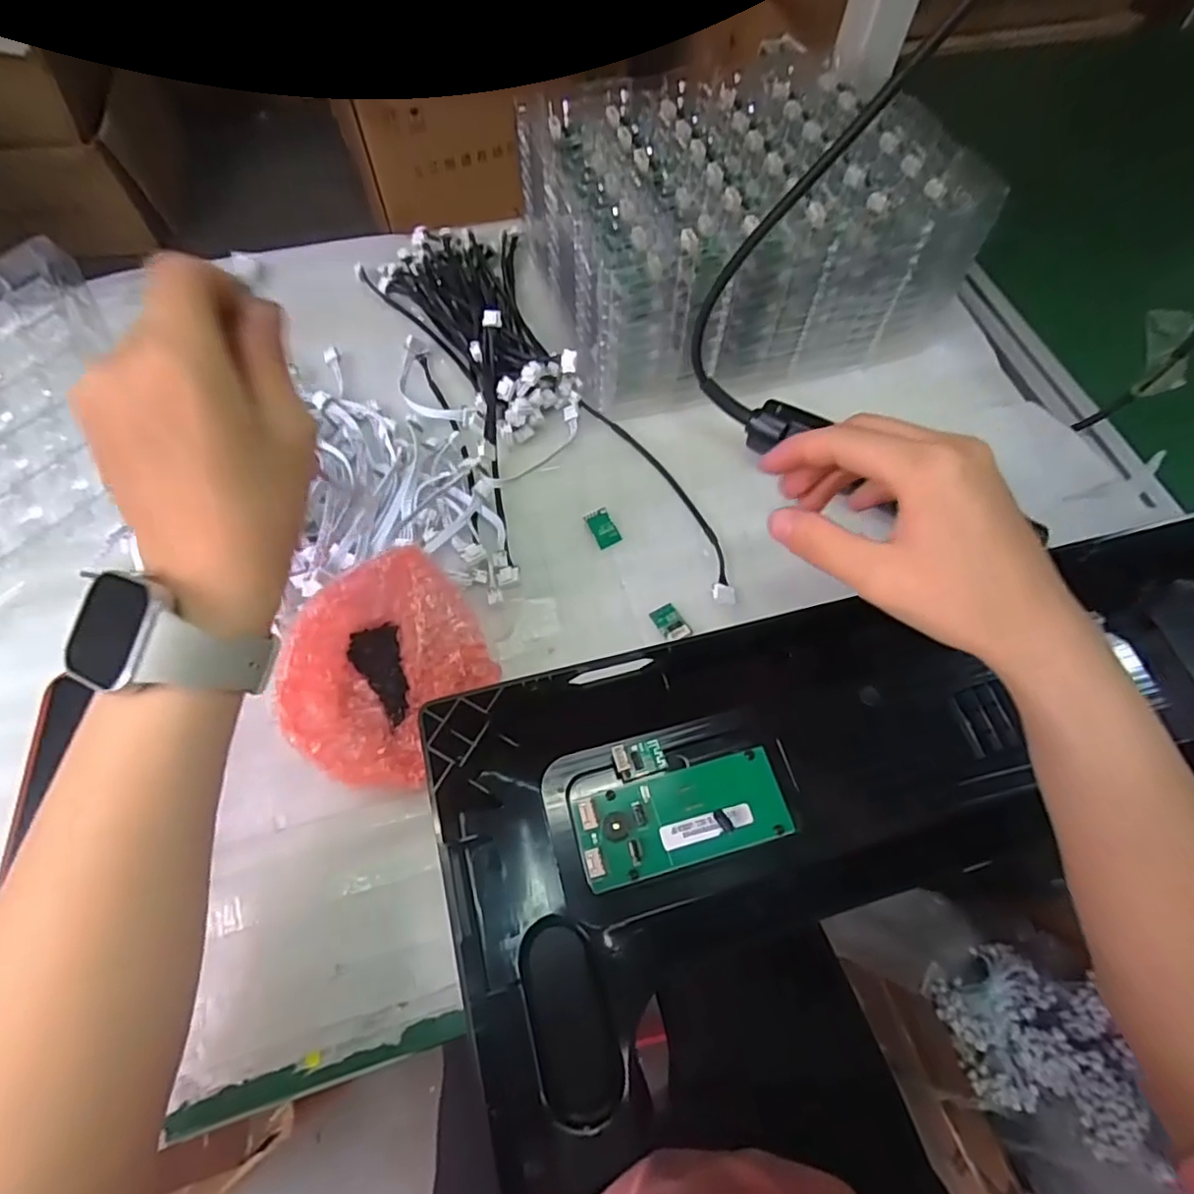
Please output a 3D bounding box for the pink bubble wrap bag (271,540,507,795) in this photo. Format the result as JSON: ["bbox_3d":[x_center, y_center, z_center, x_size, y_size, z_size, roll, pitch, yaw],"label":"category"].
[{"bbox_3d":[-0.110,0.037,0.338,0.094,0.048,0.111,30,66,13],"label":"pink bubble wrap bag"}]

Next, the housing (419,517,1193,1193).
[{"bbox_3d":[0.180,0.087,0.333,0.498,0.084,0.217,-15,64,-9],"label":"housing"}]

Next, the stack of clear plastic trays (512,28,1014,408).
[{"bbox_3d":[0.104,-0.275,0.483,0.292,0.108,0.218,-20,65,-12],"label":"stack of clear plastic trays"}]

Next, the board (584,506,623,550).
[{"bbox_3d":[0.005,-0.046,0.423,0.018,0.004,0.027,-26,83,-15],"label":"board"}]

